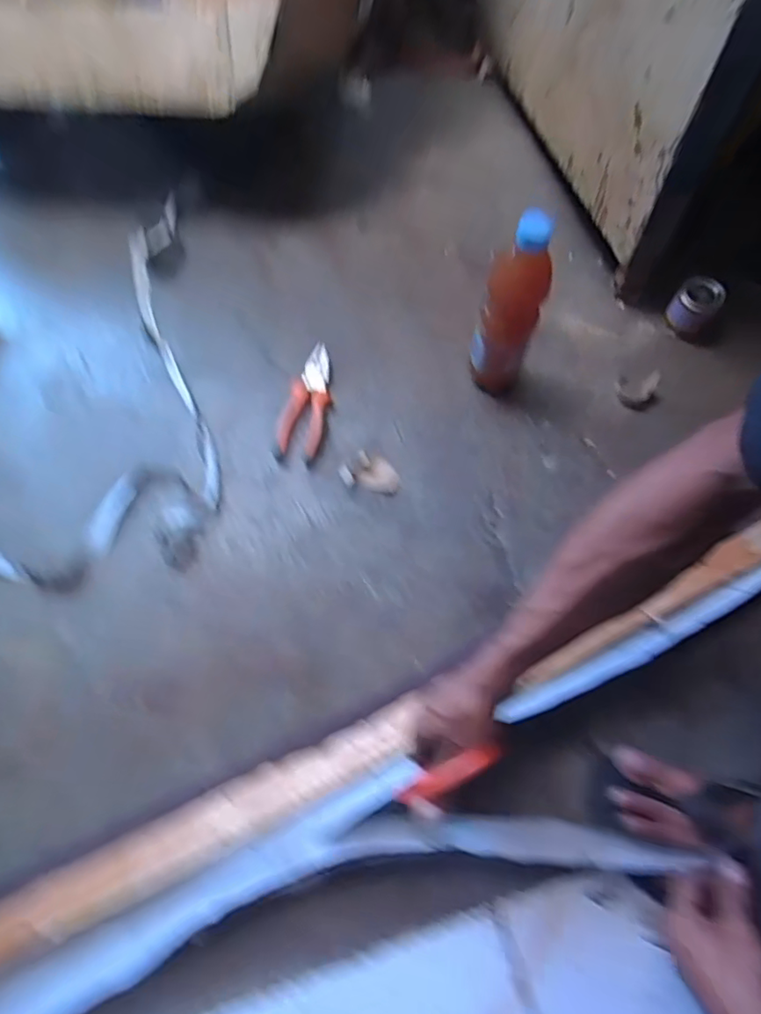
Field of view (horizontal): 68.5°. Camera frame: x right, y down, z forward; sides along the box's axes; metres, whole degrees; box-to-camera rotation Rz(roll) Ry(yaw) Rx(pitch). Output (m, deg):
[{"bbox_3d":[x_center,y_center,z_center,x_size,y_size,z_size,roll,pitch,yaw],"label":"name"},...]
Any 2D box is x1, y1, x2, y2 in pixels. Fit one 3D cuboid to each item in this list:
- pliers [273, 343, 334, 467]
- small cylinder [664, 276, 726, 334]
[{"bbox_3d":[-0.094,-0.136,0.727,0.056,0.022,0.169,11,68,5],"label":"pliers"},{"bbox_3d":[0.423,-0.269,0.757,0.058,0.064,0.051,35,72,14],"label":"small cylinder"}]

